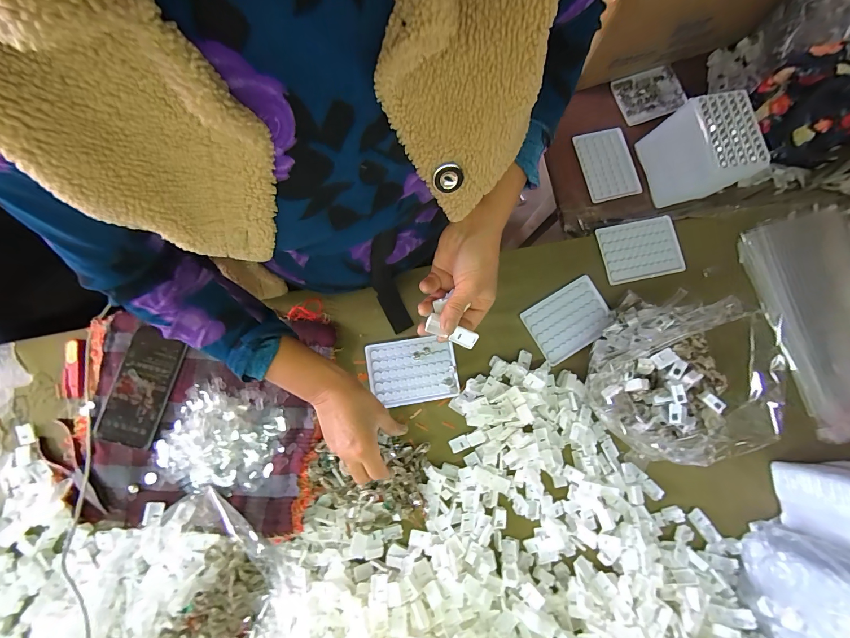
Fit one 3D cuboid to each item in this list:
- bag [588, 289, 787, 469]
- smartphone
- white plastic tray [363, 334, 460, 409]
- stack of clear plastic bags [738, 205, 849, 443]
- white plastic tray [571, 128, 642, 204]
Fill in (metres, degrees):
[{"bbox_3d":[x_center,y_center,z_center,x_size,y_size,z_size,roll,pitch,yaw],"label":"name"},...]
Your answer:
[{"bbox_3d":[0.326,0.076,0.480,0.172,0.137,0.210,20,82,0],"label":"bag"},{"bbox_3d":[-0.394,0.094,0.497,0.075,0.015,0.154,16,82,0],"label":"smartphone"},{"bbox_3d":[-0.019,0.076,0.533,0.128,0.006,0.093,-9,83,-4],"label":"white plastic tray"},{"bbox_3d":[0.636,-0.002,0.555,0.171,0.032,0.341,-11,83,-4],"label":"stack of clear plastic bags"},{"bbox_3d":[0.323,-0.275,0.639,0.088,0.008,0.131,-14,81,3],"label":"white plastic tray"}]

